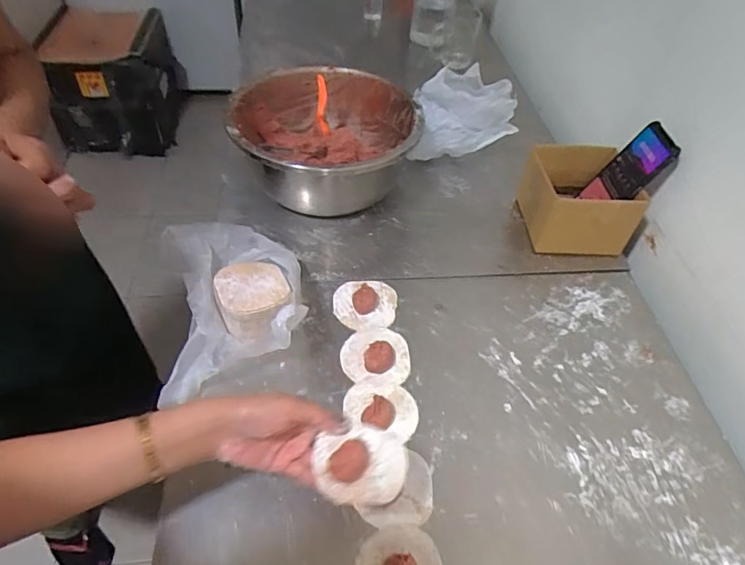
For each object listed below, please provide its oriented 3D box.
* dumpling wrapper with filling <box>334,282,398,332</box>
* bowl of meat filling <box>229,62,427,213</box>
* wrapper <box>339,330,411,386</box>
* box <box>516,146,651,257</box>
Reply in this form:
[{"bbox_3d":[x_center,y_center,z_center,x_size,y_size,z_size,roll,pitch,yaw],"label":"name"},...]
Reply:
[{"bbox_3d":[-0.009,0.029,0.676,0.081,0.016,0.076,2,48,-2],"label":"dumpling wrapper with filling"},{"bbox_3d":[-0.074,-0.211,0.818,0.275,0.135,0.270,2,48,-2],"label":"bowl of meat filling"},{"bbox_3d":[0.004,0.083,0.625,0.081,0.022,0.075,2,48,-2],"label":"wrapper"},{"bbox_3d":[0.303,-0.120,0.771,0.142,0.102,0.138,4,48,0],"label":"box"}]

